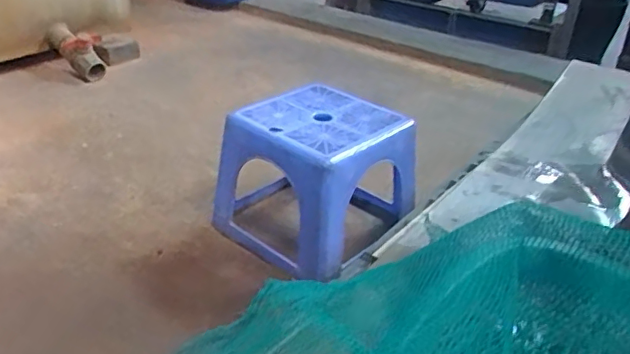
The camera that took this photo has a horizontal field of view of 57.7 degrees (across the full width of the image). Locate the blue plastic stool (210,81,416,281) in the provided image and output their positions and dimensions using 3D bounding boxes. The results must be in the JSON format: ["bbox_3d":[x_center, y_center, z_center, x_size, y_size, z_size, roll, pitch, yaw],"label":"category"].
[{"bbox_3d":[0.006,-0.006,0.933,0.241,0.206,0.252,25,37,31],"label":"blue plastic stool"}]

